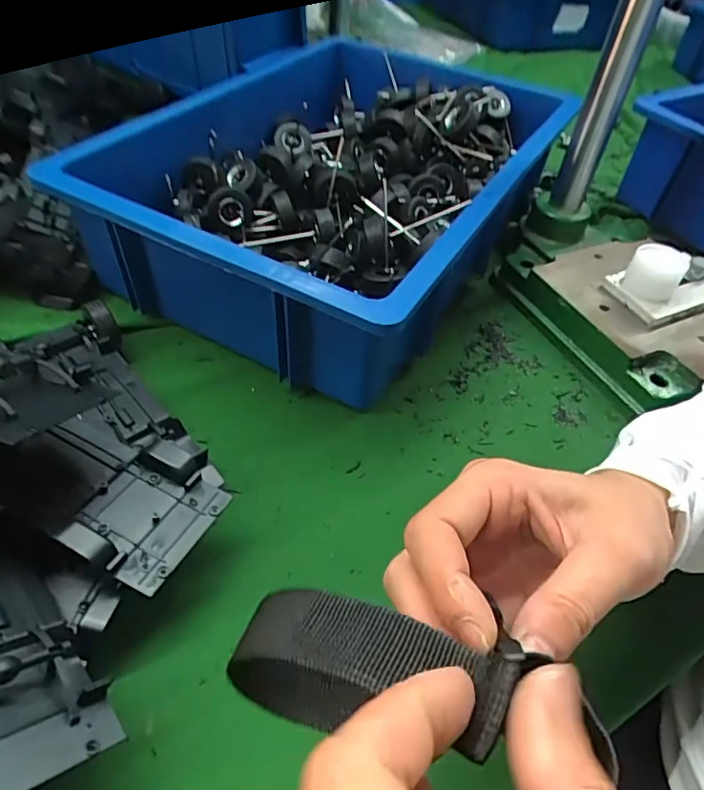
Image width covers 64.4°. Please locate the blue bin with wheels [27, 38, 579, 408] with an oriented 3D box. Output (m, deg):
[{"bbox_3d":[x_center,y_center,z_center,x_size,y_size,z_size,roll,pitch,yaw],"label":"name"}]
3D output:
[{"bbox_3d":[0.010,-0.221,0.560,0.308,0.105,0.507,25,51,16],"label":"blue bin with wheels"}]

